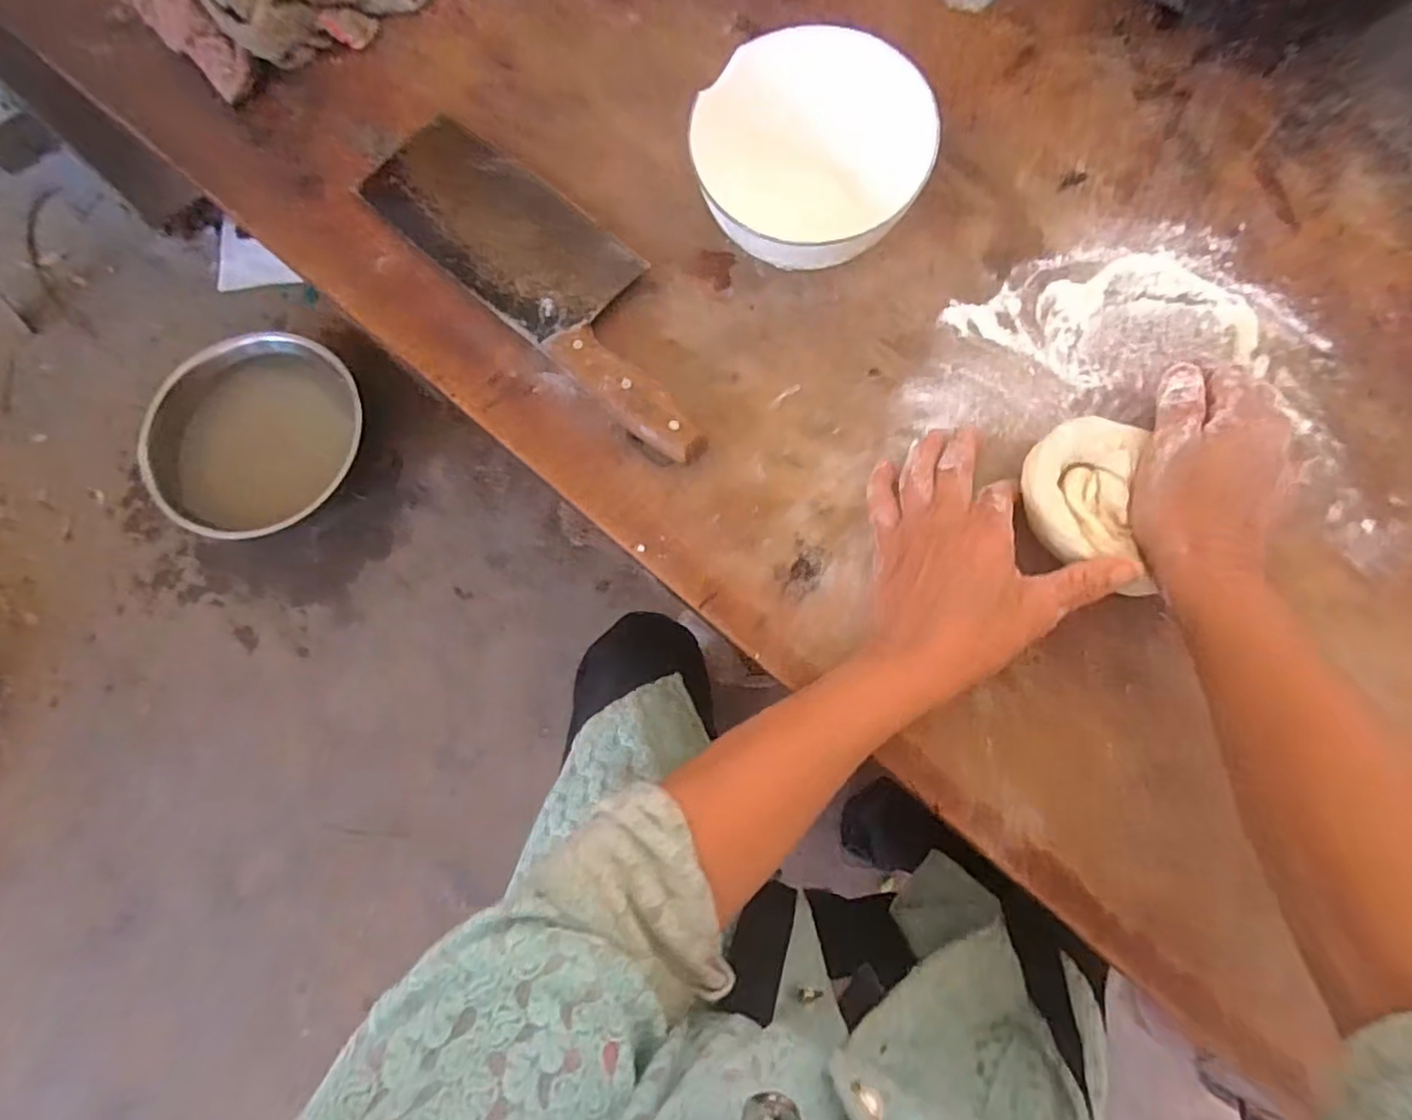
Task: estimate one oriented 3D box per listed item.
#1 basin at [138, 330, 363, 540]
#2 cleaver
[{"bbox_3d":[-0.676,-0.178,1.009,0.314,0.120,0.284,-17,75,-4],"label":"basin"},{"bbox_3d":[-0.101,-0.191,0.450,0.311,0.021,0.090,42,81,10],"label":"cleaver"}]

